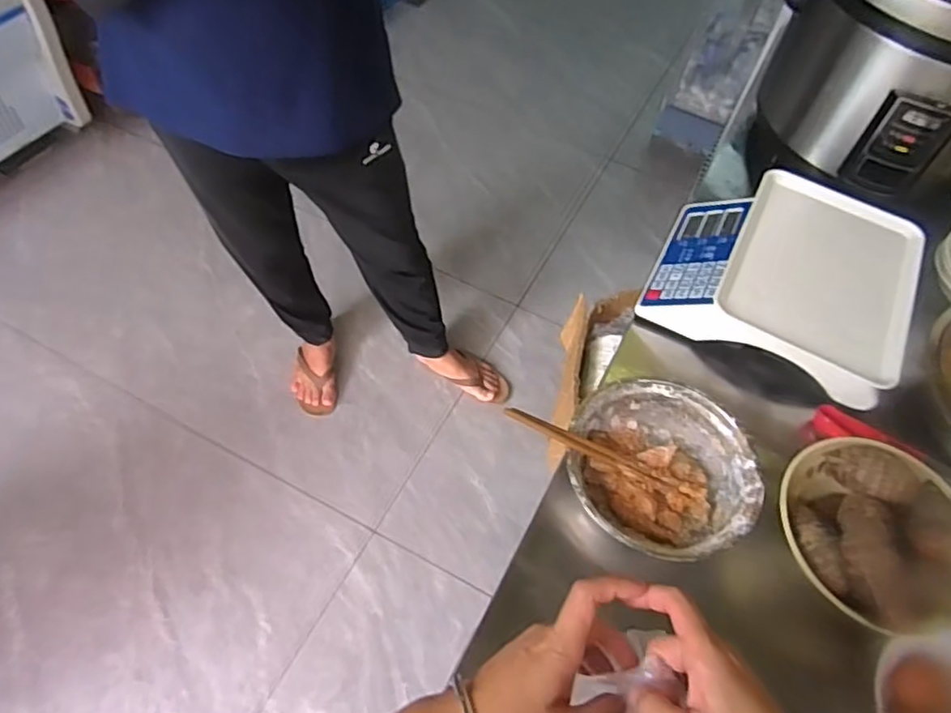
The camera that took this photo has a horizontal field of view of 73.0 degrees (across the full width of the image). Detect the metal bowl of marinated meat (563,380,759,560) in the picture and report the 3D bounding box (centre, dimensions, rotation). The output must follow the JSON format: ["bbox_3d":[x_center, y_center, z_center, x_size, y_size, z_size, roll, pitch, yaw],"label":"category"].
[{"bbox_3d":[0.199,0.124,0.699,0.194,0.060,0.192,2,56,-3],"label":"metal bowl of marinated meat"}]

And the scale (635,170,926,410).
[{"bbox_3d":[0.403,-0.113,0.844,0.296,0.091,0.279,26,58,12],"label":"scale"}]

